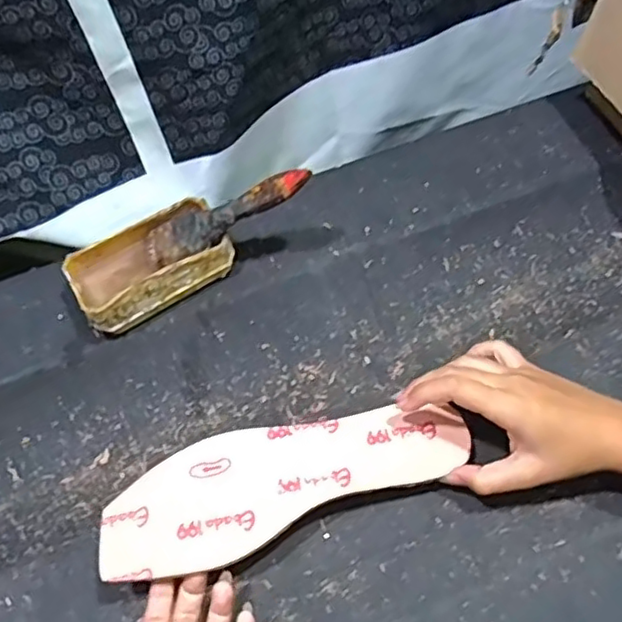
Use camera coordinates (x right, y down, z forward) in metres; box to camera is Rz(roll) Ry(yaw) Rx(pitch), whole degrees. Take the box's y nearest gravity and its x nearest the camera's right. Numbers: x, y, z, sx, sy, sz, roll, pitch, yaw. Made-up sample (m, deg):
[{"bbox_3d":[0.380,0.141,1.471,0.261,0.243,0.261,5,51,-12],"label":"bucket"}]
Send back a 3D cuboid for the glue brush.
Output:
[{"bbox_3d":[-0.067,-0.076,0.504,0.150,0.017,0.042,-22,56,24],"label":"glue brush"}]

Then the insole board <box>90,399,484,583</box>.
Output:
[{"bbox_3d":[-0.014,0.107,0.417,0.239,0.007,0.074,-16,60,-11],"label":"insole board"}]

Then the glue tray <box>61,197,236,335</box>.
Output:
[{"bbox_3d":[-0.131,-0.038,0.527,0.124,0.045,0.072,-32,60,-15],"label":"glue tray"}]

